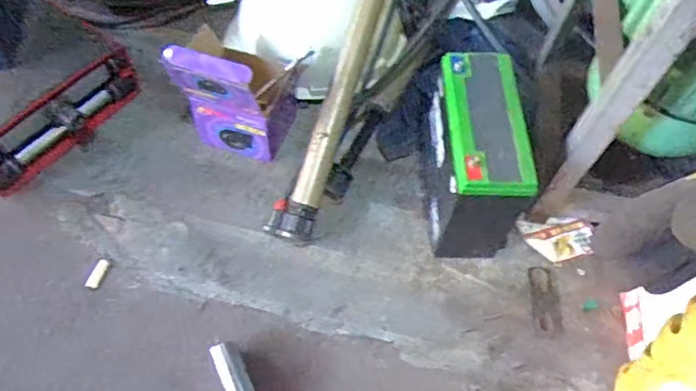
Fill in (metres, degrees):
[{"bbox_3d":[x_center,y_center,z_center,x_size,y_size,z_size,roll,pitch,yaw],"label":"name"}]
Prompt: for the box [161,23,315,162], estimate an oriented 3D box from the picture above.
[{"bbox_3d":[-0.128,-0.138,0.663,0.118,0.180,0.139,17,60,6],"label":"box"}]

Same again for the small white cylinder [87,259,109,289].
[{"bbox_3d":[-0.287,0.090,0.628,0.013,0.005,0.036,15,59,5],"label":"small white cylinder"}]

